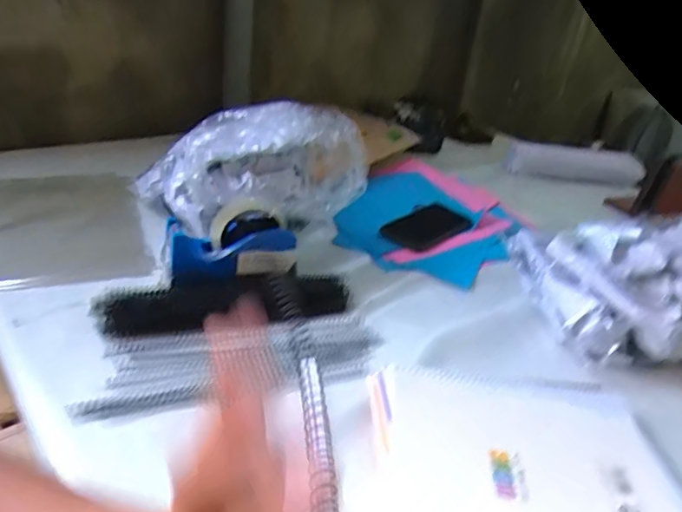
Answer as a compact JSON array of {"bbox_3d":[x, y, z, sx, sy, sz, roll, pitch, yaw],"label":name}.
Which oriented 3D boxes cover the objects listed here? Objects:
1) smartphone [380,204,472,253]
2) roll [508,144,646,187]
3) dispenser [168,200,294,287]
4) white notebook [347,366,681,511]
[{"bbox_3d":[0.142,-0.049,0.882,0.080,0.010,0.168,30,37,33],"label":"smartphone"},{"bbox_3d":[0.513,-0.187,1.178,0.298,0.082,0.064,4,31,-6],"label":"roll"},{"bbox_3d":[-0.130,-0.017,0.653,0.149,0.103,0.053,-6,33,-22],"label":"dispenser"},{"bbox_3d":[0.155,0.186,0.462,0.274,0.029,0.207,8,31,1],"label":"white notebook"}]

